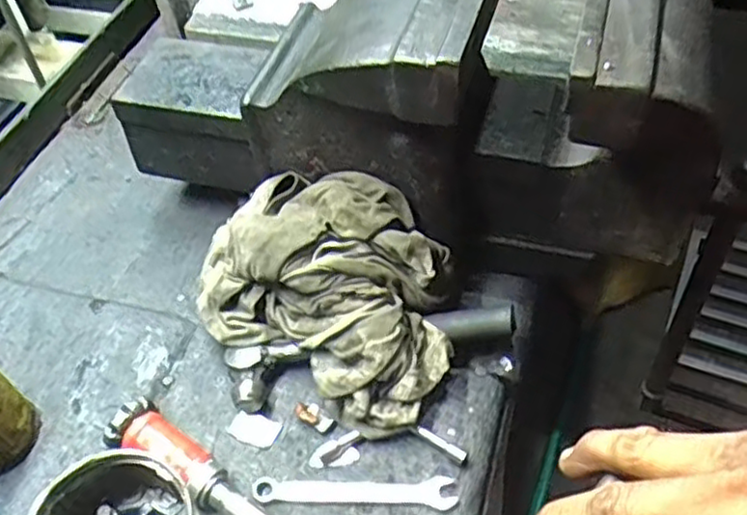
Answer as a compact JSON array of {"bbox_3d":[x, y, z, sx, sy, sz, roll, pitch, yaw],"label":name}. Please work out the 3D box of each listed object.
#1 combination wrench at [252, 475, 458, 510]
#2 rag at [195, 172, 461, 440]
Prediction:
[{"bbox_3d":[-0.015,0.182,0.546,0.155,0.005,0.023,-1,51,4],"label":"combination wrench"},{"bbox_3d":[-0.036,0.026,0.593,0.216,0.133,0.145,25,57,23],"label":"rag"}]

